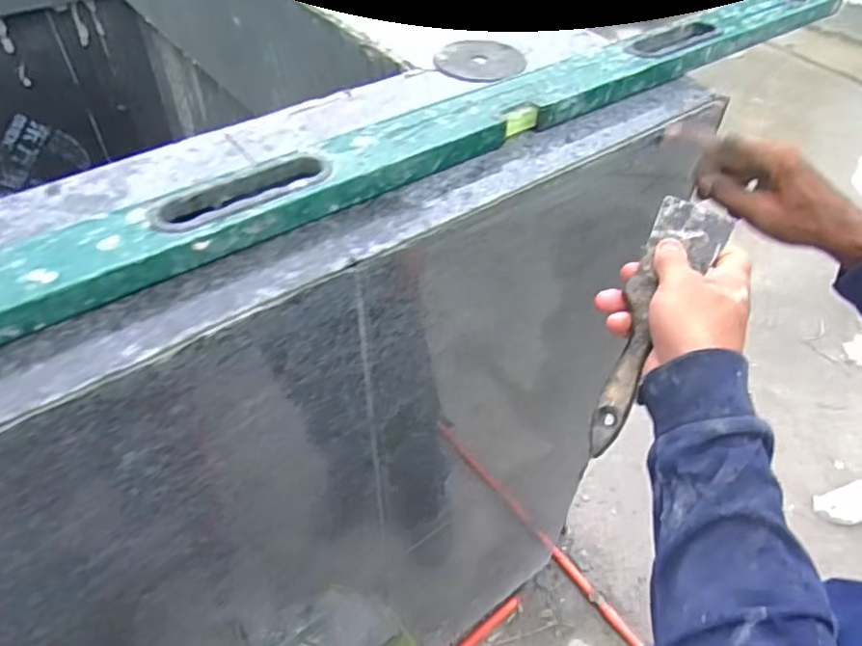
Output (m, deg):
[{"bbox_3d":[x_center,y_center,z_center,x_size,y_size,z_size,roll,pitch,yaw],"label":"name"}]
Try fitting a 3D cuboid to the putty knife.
[{"bbox_3d":[0.154,-0.002,0.419,0.049,0.009,0.198,22,74,18],"label":"putty knife"}]

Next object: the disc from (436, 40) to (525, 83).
[{"bbox_3d":[0.048,-0.262,0.606,0.083,0.006,0.082,1,47,-1],"label":"disc"}]

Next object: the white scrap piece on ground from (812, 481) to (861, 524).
[{"bbox_3d":[1.099,0.462,1.575,0.180,0.034,0.088,-23,48,9],"label":"white scrap piece on ground"}]

